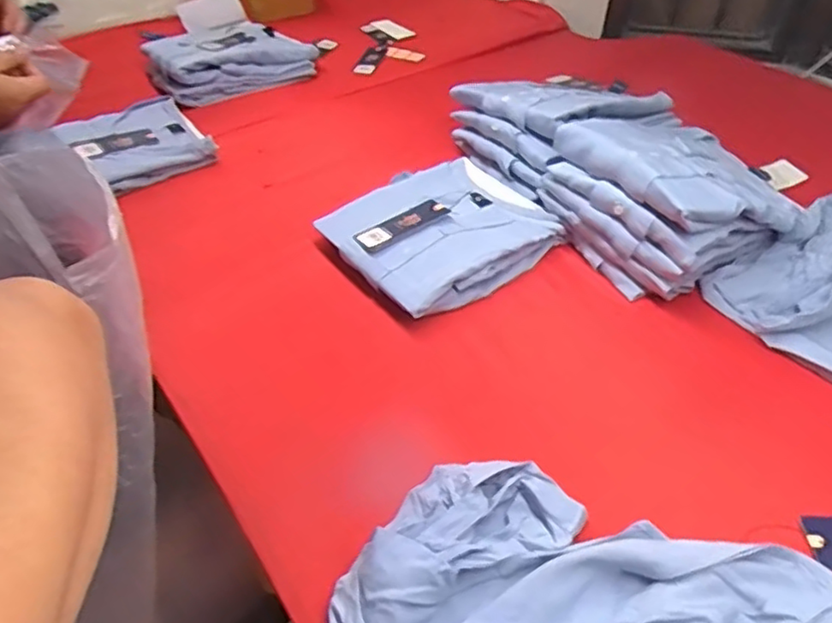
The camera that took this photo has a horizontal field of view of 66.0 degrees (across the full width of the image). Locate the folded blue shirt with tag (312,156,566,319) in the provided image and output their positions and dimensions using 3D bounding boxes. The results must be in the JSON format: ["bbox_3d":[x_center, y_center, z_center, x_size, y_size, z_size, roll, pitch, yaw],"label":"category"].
[{"bbox_3d":[0.032,-0.110,0.809,0.256,0.030,0.227,-25,48,-26],"label":"folded blue shirt with tag"}]

